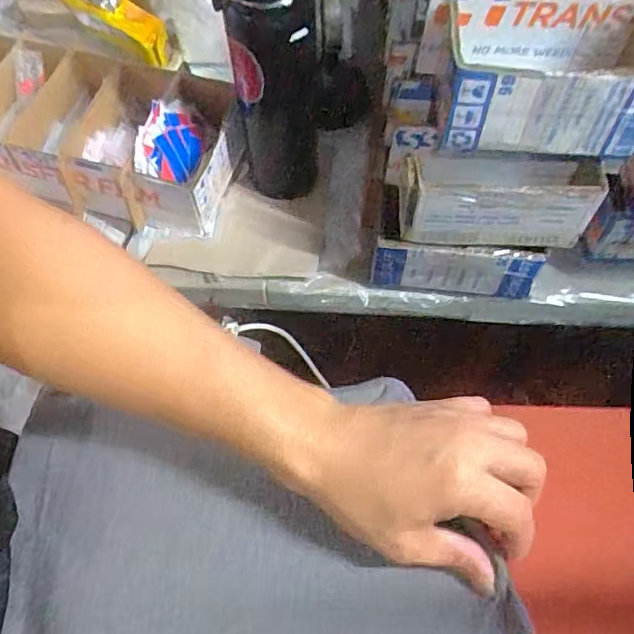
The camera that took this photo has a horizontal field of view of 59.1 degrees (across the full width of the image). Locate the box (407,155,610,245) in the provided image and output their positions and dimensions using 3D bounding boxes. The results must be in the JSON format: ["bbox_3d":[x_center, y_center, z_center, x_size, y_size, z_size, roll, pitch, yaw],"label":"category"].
[{"bbox_3d":[0.155,-0.107,0.473,0.167,0.071,0.063,3,61,2],"label":"box"}]

